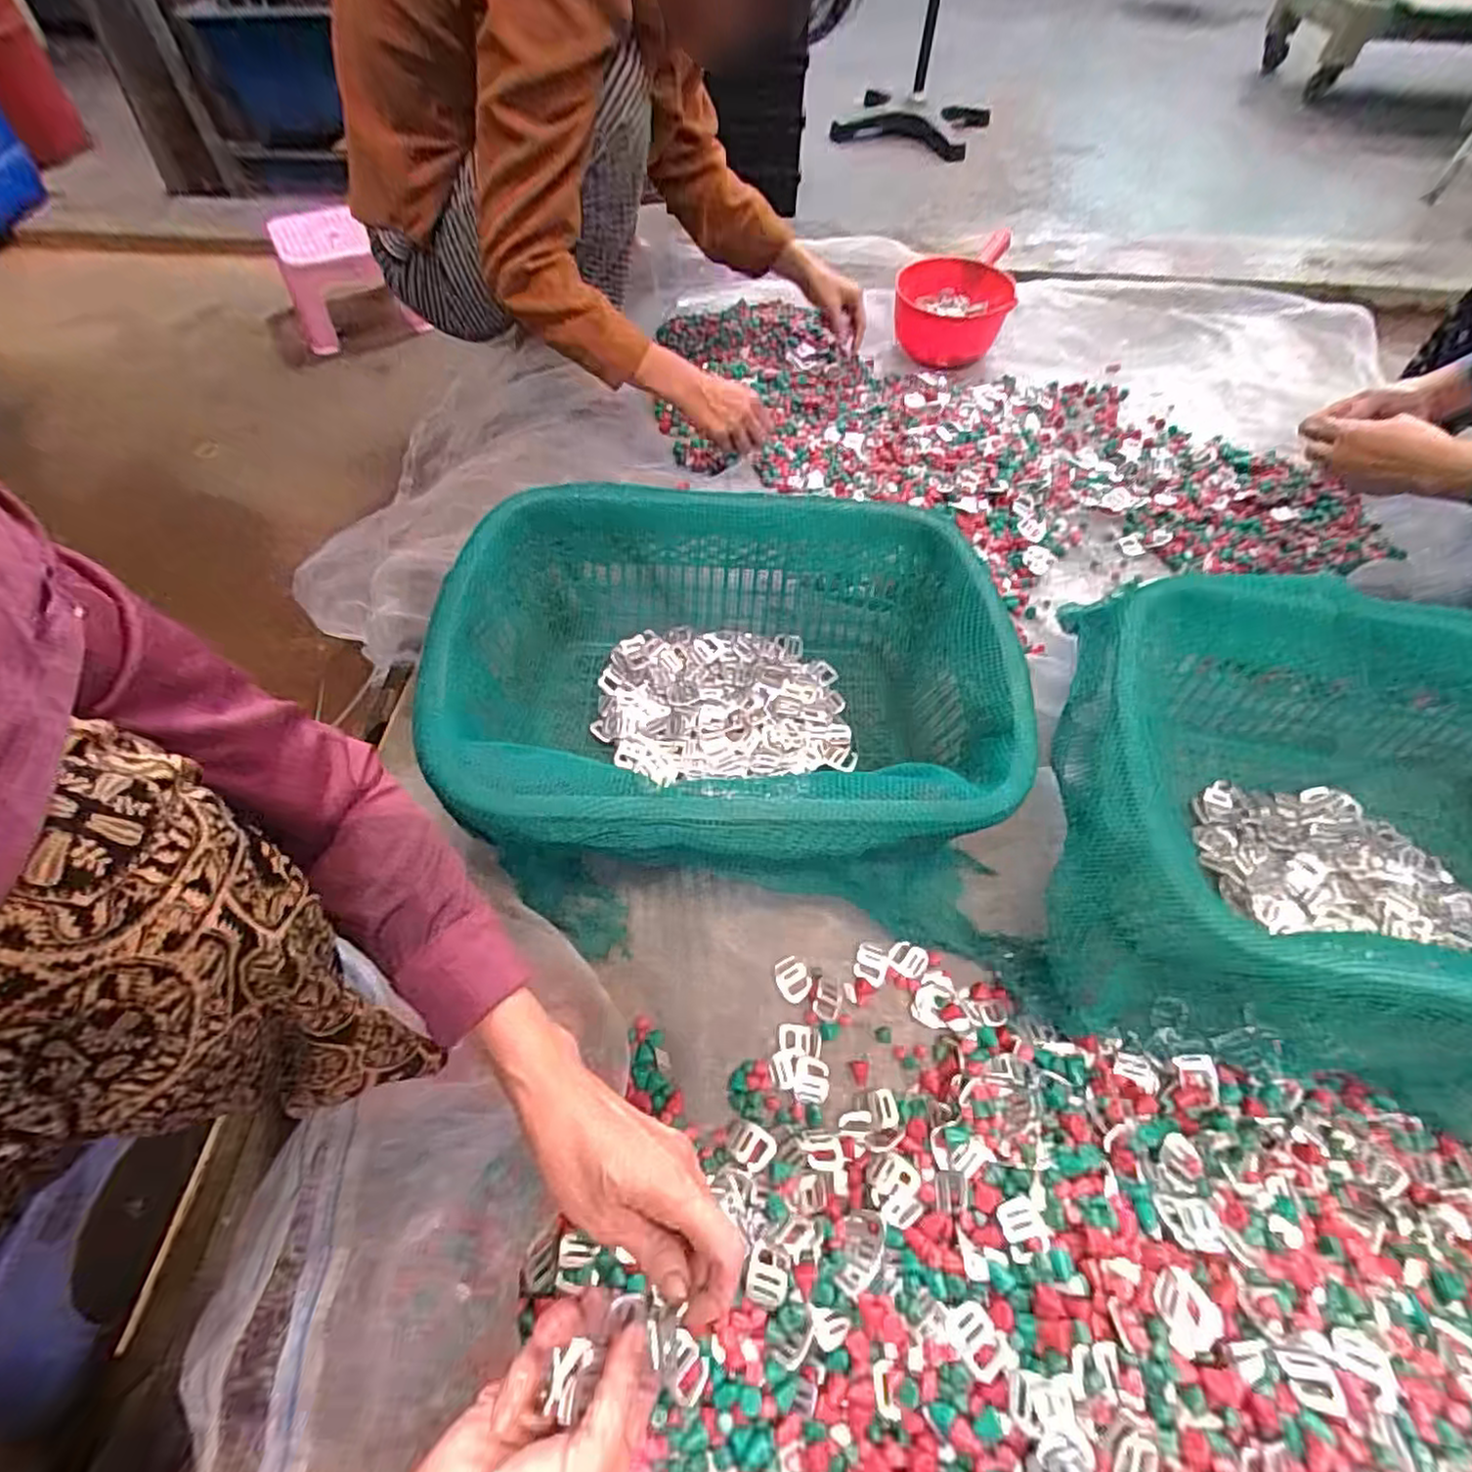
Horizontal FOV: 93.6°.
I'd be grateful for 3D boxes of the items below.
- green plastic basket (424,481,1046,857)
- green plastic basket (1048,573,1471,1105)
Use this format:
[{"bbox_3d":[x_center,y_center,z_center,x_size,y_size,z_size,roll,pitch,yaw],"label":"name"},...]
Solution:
[{"bbox_3d":[-0.003,-0.043,0.613,0.454,0.179,0.355,0,56,-2],"label":"green plastic basket"},{"bbox_3d":[0.526,0.079,0.580,0.501,0.181,0.363,12,56,6],"label":"green plastic basket"}]

